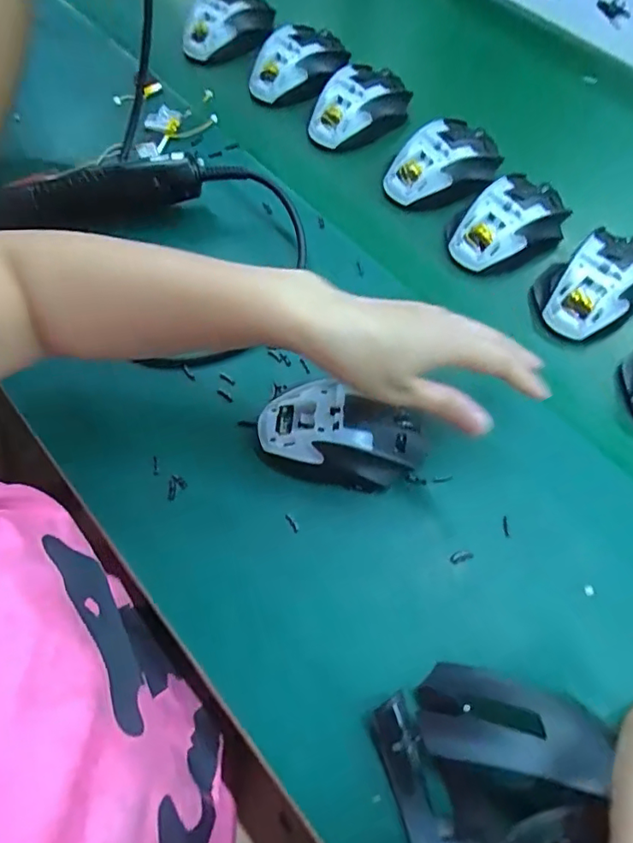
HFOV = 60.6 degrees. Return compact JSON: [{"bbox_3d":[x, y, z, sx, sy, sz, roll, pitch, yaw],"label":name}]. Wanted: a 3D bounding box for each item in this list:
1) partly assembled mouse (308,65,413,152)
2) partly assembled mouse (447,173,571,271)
[{"bbox_3d":[0.041,-0.319,0.549,0.112,0.038,0.066,-29,68,-12],"label":"partly assembled mouse"},{"bbox_3d":[0.168,-0.174,0.471,0.105,0.032,0.068,-35,68,-14],"label":"partly assembled mouse"}]

